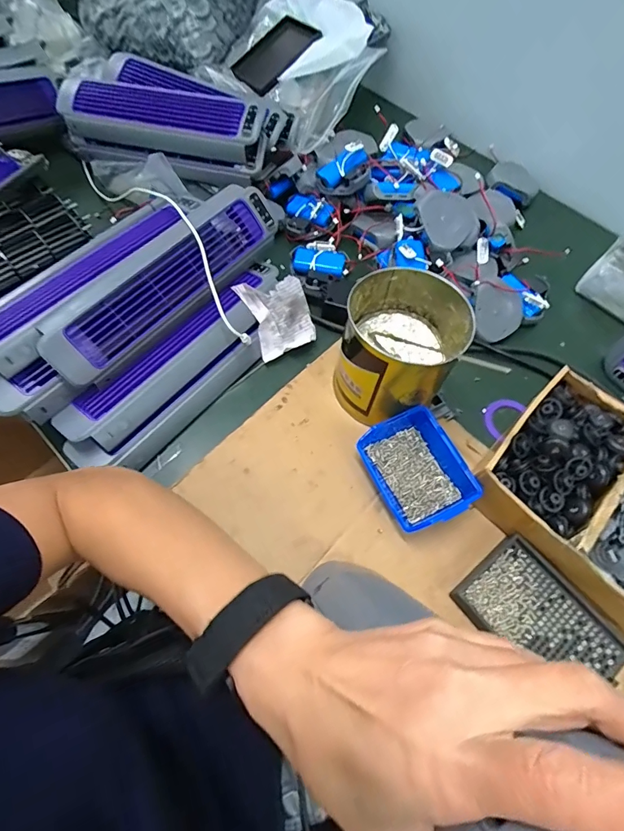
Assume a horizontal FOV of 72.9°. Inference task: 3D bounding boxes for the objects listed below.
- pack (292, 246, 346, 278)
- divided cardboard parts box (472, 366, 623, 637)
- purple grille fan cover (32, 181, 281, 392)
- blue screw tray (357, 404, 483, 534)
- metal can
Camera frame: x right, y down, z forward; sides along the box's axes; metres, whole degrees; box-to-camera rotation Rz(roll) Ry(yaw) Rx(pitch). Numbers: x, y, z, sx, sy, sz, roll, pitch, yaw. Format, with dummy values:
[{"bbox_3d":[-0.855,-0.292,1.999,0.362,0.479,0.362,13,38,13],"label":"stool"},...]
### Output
[{"bbox_3d":[0.009,-0.206,0.569,0.069,0.017,0.042,12,64,2],"label":"pack"},{"bbox_3d":[0.281,0.075,0.412,0.172,0.075,0.212,-38,72,-19],"label":"divided cardboard parts box"},{"bbox_3d":[-0.152,-0.145,0.454,0.288,0.079,0.028,-47,33,-20],"label":"purple grille fan cover"},{"bbox_3d":[0.109,0.057,0.436,0.084,0.048,0.110,-24,68,-14],"label":"blue screw tray"},{"bbox_3d":[0.090,-0.070,0.450,0.119,0.107,0.131,31,66,11],"label":"metal can"}]

